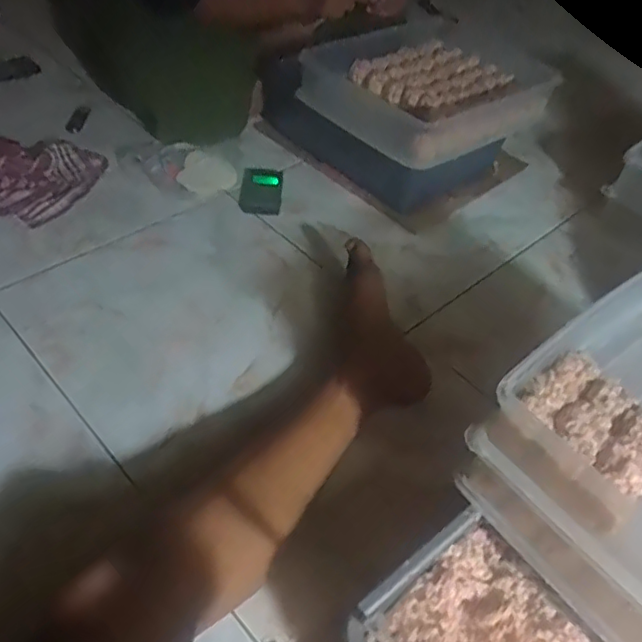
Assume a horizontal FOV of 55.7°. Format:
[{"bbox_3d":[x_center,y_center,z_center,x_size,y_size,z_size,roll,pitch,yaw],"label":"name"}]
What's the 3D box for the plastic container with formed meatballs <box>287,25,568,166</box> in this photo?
[{"bbox_3d":[0.178,-0.397,1.013,0.384,0.075,0.301,-29,57,-30],"label":"plastic container with formed meatballs"}]

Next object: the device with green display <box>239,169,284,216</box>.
[{"bbox_3d":[-0.099,-0.220,1.020,0.068,0.014,0.122,5,47,-3],"label":"device with green display"}]

